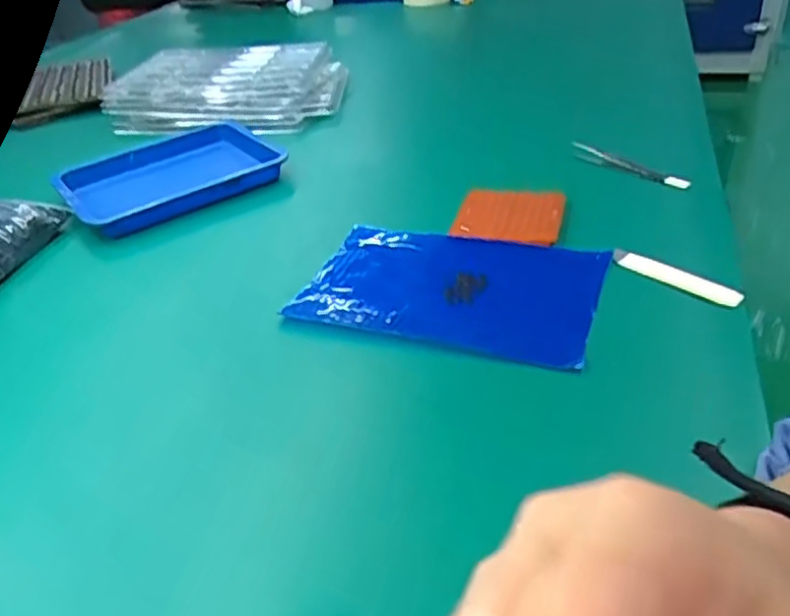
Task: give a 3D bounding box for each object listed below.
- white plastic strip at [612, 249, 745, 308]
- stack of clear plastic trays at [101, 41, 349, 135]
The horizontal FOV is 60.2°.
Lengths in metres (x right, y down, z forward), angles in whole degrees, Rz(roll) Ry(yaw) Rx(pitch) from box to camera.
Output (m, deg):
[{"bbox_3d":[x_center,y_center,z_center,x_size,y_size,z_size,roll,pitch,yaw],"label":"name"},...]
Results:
[{"bbox_3d":[0.206,-0.024,0.503,0.014,0.009,0.097,-31,42,-31],"label":"white plastic strip"},{"bbox_3d":[-0.227,-0.309,0.933,0.306,0.061,0.218,-1,35,7],"label":"stack of clear plastic trays"}]

